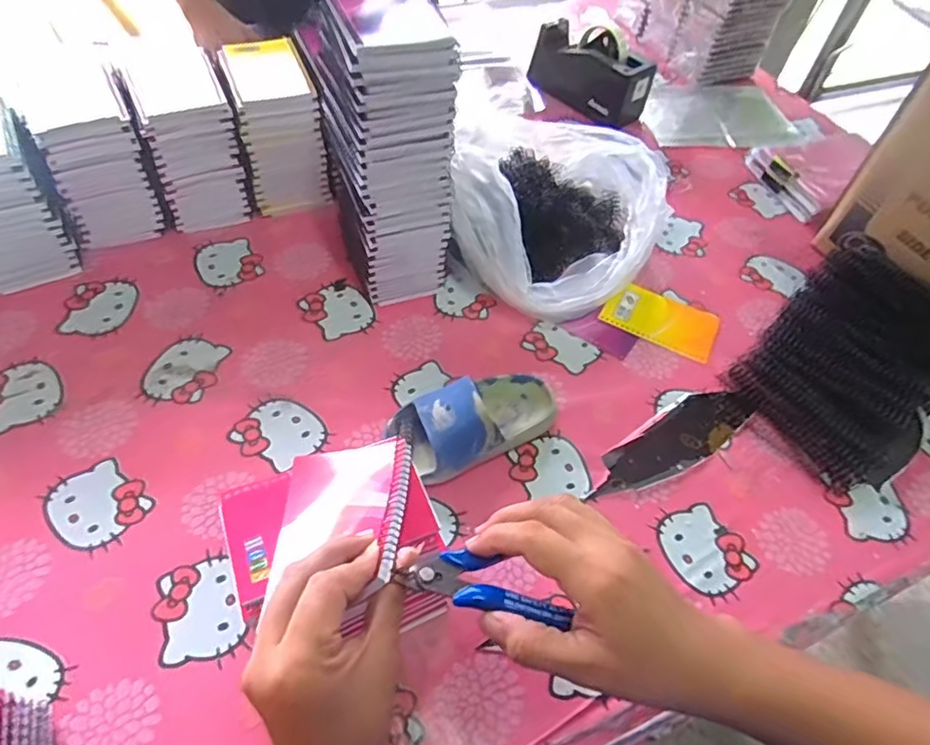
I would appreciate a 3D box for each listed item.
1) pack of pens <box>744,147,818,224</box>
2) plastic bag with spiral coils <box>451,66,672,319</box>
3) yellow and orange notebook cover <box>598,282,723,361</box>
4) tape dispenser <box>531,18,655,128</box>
[{"bbox_3d":[0.456,-0.277,0.848,0.021,0.039,0.149,-12,55,-14],"label":"pack of pens"},{"bbox_3d":[0.116,-0.223,0.718,0.250,0.136,0.322,5,53,-2],"label":"plastic bag with spiral coils"},{"bbox_3d":[0.232,-0.066,0.685,0.128,0.014,0.078,30,56,16],"label":"yellow and orange notebook cover"},{"bbox_3d":[0.195,-0.492,0.945,0.078,0.093,0.208,-33,63,-26],"label":"tape dispenser"}]

